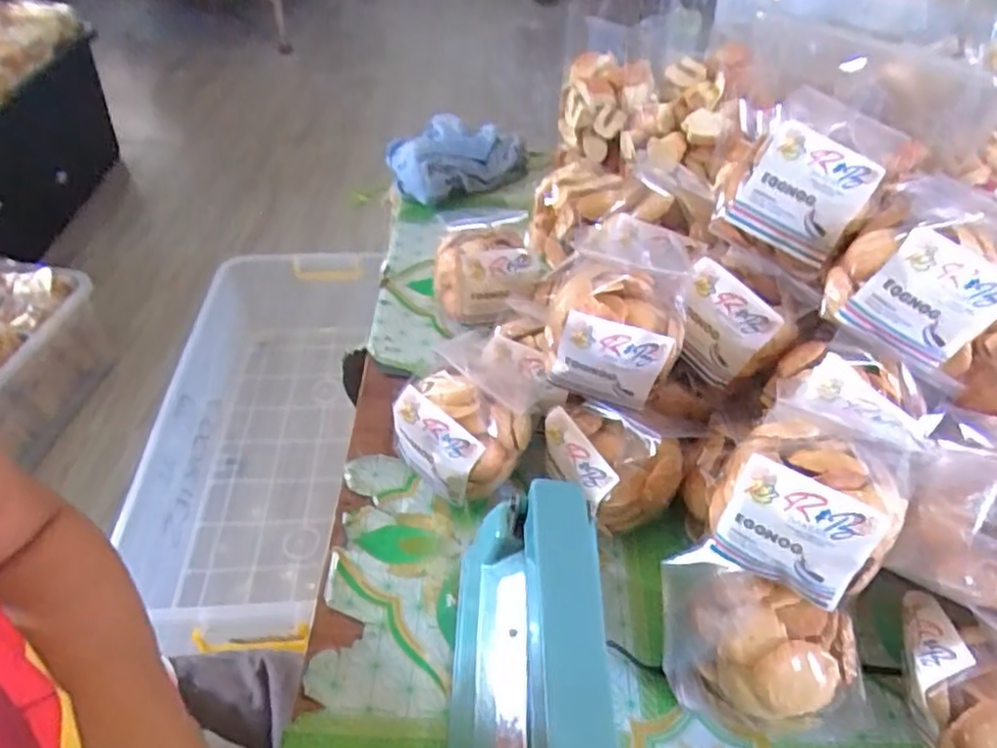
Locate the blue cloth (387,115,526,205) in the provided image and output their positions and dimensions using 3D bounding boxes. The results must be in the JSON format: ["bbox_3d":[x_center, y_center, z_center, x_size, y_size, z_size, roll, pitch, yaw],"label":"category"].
[{"bbox_3d":[-0.051,-0.261,0.822,0.164,0.055,0.101,-28,53,-26],"label":"blue cloth"}]

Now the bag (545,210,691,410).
[{"bbox_3d":[0.083,-0.041,0.471,0.092,0.104,0.089,13,47,10],"label":"bag"}]

